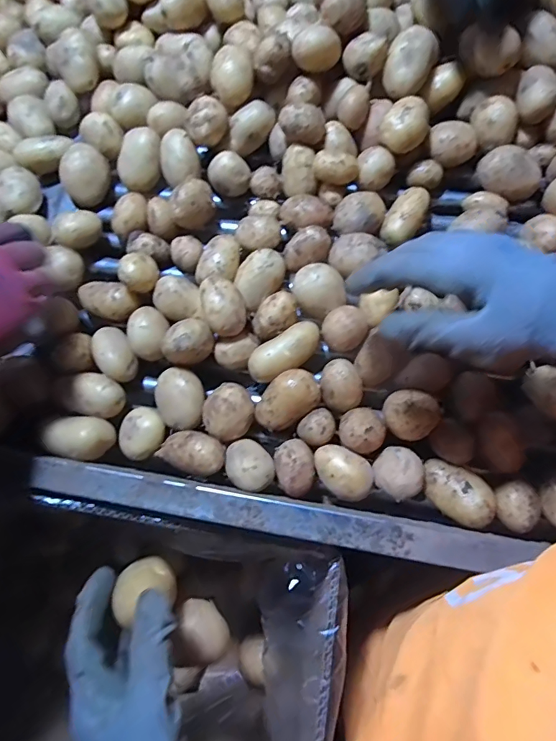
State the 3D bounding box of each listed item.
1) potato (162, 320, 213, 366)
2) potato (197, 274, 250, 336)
[{"bbox_3d":[-0.082,-0.025,0.411,0.045,0.030,0.035,-29,79,-6],"label":"potato"},{"bbox_3d":[-0.050,-0.060,0.417,0.037,0.027,0.058,-20,78,-4],"label":"potato"}]

